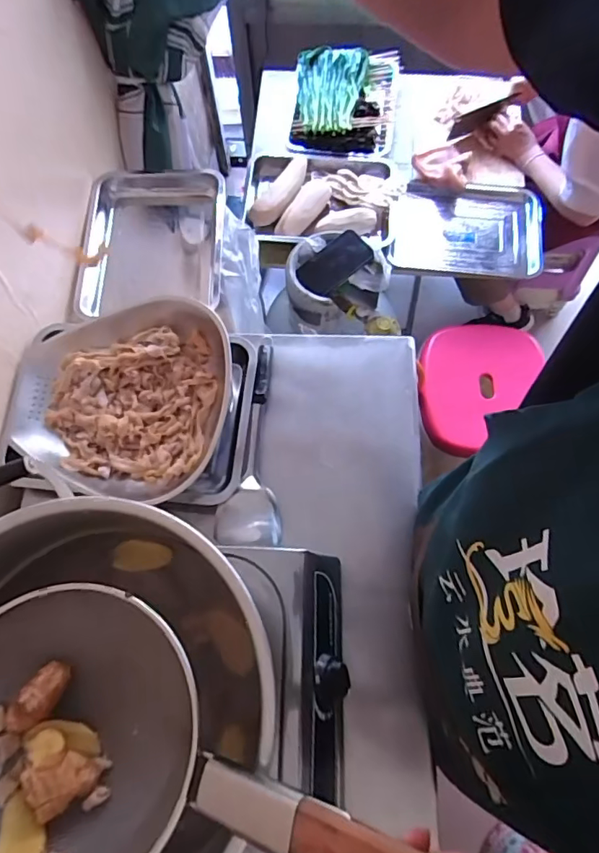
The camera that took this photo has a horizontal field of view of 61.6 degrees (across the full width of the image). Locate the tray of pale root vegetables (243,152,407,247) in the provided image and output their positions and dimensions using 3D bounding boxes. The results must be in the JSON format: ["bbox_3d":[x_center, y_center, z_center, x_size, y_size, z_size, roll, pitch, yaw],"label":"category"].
[{"bbox_3d":[0.053,-0.542,1.188,0.358,0.070,0.250,-2,69,1],"label":"tray of pale root vegetables"}]

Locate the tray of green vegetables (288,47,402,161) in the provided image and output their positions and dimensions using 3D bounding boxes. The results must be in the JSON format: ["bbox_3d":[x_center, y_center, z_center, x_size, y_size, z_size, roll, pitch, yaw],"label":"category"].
[{"bbox_3d":[0.114,-0.810,1.252,0.252,0.079,0.306,5,70,3],"label":"tray of green vegetables"}]

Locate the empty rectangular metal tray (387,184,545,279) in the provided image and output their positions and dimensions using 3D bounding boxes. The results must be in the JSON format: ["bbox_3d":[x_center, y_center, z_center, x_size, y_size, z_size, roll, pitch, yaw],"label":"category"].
[{"bbox_3d":[0.395,-0.471,1.187,0.364,0.038,0.238,4,76,-5],"label":"empty rectangular metal tray"}]

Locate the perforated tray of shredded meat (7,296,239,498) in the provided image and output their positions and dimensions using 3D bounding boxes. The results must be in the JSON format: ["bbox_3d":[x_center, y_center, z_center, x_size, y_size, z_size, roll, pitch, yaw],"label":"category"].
[{"bbox_3d":[-0.261,-0.054,0.734,0.309,0.053,0.291,12,70,6],"label":"perforated tray of shredded meat"}]

